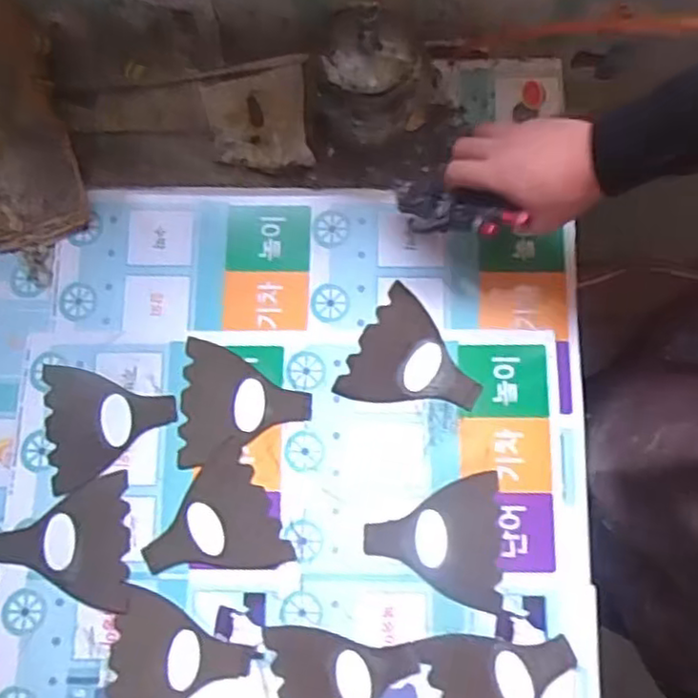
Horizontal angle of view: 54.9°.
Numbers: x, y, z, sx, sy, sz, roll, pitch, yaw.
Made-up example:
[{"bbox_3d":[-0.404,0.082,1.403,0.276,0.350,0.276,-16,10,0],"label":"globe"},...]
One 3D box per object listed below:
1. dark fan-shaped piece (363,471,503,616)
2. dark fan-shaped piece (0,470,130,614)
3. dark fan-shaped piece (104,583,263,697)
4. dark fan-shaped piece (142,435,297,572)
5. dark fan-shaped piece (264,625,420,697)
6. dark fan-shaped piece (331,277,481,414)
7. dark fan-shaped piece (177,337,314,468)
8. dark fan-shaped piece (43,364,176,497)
[{"bbox_3d":[0.075,0.174,0.604,0.118,0.004,0.114,-3,80,7],"label":"dark fan-shaped piece"},{"bbox_3d":[-0.261,0.177,0.610,0.118,0.004,0.116,-5,80,7],"label":"dark fan-shaped piece"},{"bbox_3d":[-0.149,0.277,0.592,0.121,0.004,0.113,5,81,9],"label":"dark fan-shaped piece"},{"bbox_3d":[-0.129,0.161,0.611,0.118,0.004,0.117,-29,78,2],"label":"dark fan-shaped piece"},{"bbox_3d":[-0.001,0.290,0.590,0.120,0.004,0.117,-18,80,0],"label":"dark fan-shaped piece"},{"bbox_3d":[0.066,0.013,0.630,0.118,0.012,0.114,27,80,7],"label":"dark fan-shaped piece"},{"bbox_3d":[-0.097,0.053,0.631,0.119,0.005,0.114,3,81,8],"label":"dark fan-shaped piece"},{"bbox_3d":[-0.226,0.066,0.634,0.119,0.004,0.113,-10,79,6],"label":"dark fan-shaped piece"}]

